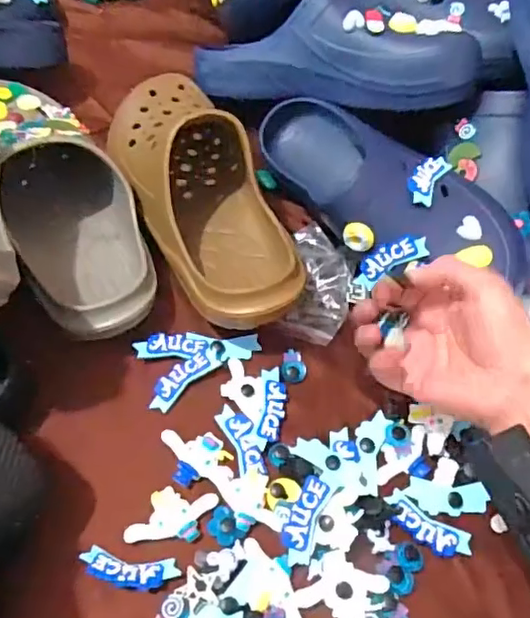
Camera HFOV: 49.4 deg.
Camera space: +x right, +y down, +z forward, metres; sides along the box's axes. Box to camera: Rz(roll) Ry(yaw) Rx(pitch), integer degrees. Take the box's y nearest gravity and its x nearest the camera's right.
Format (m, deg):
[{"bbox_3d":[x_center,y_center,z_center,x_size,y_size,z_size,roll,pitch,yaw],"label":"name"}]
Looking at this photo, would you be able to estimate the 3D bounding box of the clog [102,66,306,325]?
[{"bbox_3d":[-0.063,-0.113,0.498,0.119,0.088,0.290,-13,61,-12],"label":"clog"}]

